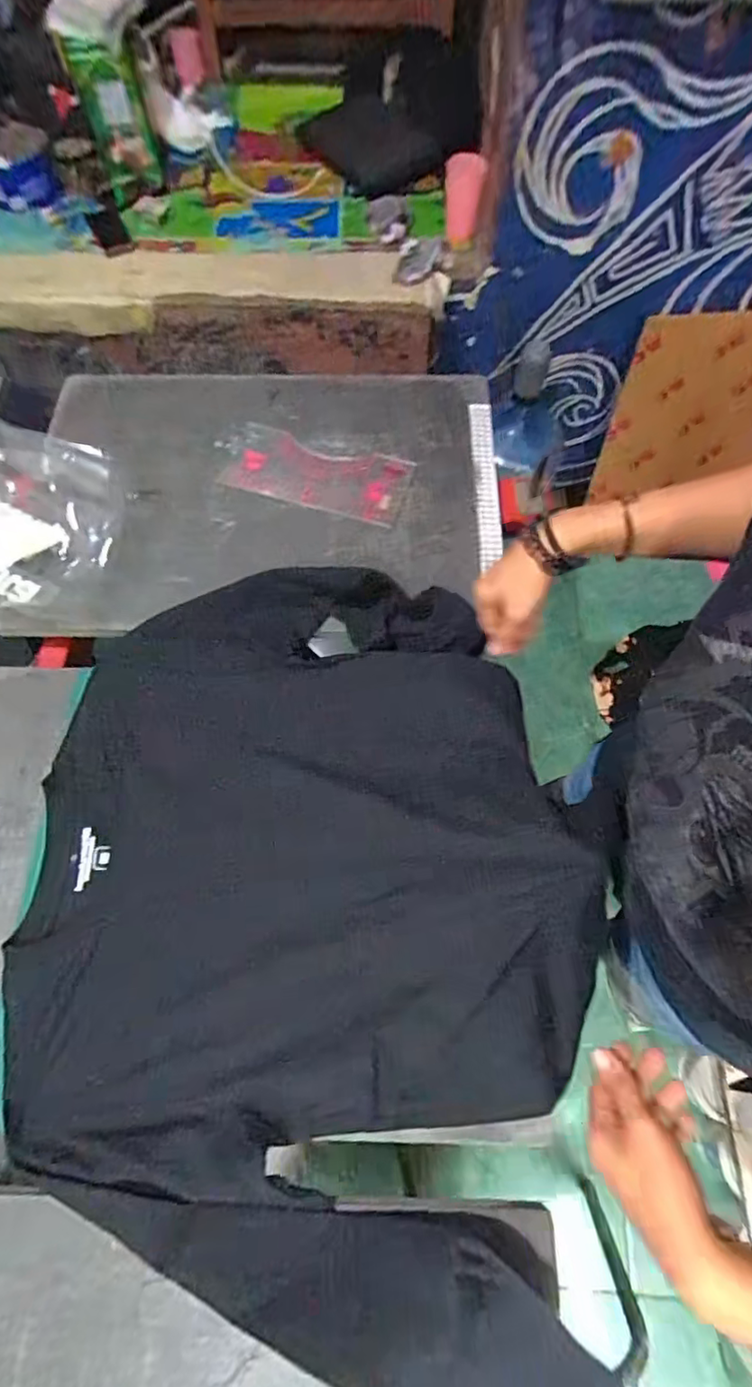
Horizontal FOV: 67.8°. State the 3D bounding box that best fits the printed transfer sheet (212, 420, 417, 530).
[{"bbox_3d":[-0.091,-0.315,0.787,0.273,0.010,0.116,19,69,7],"label":"printed transfer sheet"}]

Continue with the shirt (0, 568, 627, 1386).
[{"bbox_3d":[-0.073,0.173,0.555,0.566,0.048,0.650,8,66,7],"label":"shirt"}]

